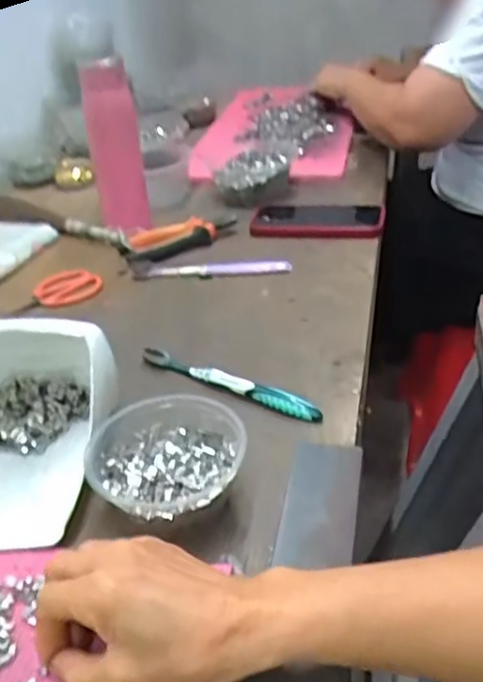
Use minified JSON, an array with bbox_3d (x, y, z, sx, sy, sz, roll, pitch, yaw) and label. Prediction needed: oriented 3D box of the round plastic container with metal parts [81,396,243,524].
[{"bbox_3d":[-0.051,0.089,0.450,0.103,0.051,0.101,-5,32,3],"label":"round plastic container with metal parts"}]

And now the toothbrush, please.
[{"bbox_3d":[-0.014,0.032,0.563,0.182,0.015,0.010,16,39,32],"label":"toothbrush"}]

